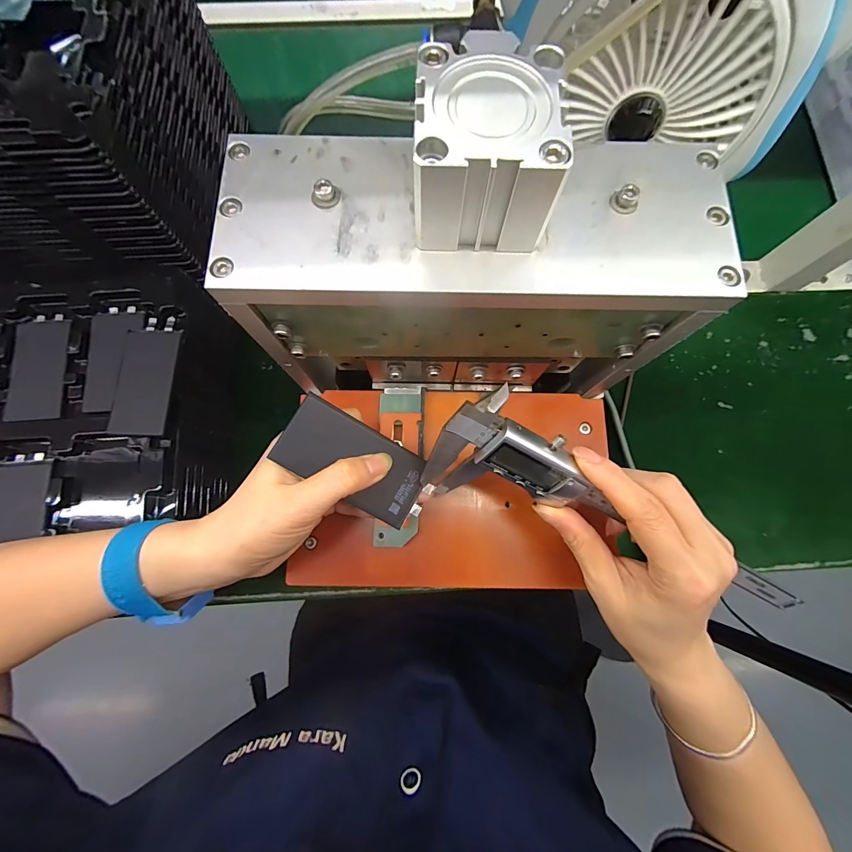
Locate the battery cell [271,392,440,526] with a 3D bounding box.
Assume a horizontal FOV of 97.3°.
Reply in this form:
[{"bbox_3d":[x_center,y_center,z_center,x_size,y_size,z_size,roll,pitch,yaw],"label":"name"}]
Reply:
[{"bbox_3d":[-0.039,0.022,0.219,0.090,0.005,0.044,35,79,-10],"label":"battery cell"}]

